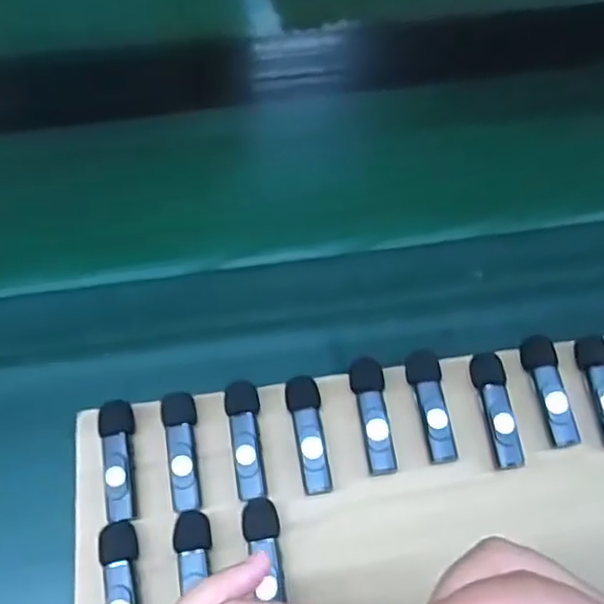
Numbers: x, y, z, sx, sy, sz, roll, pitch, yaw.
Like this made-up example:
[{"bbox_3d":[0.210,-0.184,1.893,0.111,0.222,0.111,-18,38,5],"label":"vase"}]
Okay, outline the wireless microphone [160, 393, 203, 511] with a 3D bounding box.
[{"bbox_3d":[-0.065,0.080,0.347,0.018,0.010,0.064,-11,65,-5],"label":"wireless microphone"}]

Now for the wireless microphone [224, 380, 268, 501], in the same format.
[{"bbox_3d":[-0.030,0.074,0.349,0.018,0.009,0.065,-9,65,-4],"label":"wireless microphone"}]

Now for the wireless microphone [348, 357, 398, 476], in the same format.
[{"bbox_3d":[0.040,0.062,0.354,0.019,0.011,0.064,-6,65,-3],"label":"wireless microphone"}]

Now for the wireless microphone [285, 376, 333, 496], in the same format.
[{"bbox_3d":[0.004,0.072,0.350,0.018,0.010,0.064,-8,65,-4],"label":"wireless microphone"}]

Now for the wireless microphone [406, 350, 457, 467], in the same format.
[{"bbox_3d":[0.072,0.057,0.356,0.019,0.009,0.064,-6,65,-3],"label":"wireless microphone"}]

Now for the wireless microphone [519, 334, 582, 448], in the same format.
[{"bbox_3d":[0.140,0.049,0.360,0.019,0.012,0.063,-5,65,-2],"label":"wireless microphone"}]

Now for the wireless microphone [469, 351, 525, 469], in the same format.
[{"bbox_3d":[0.109,0.059,0.355,0.018,0.011,0.064,-5,65,-2],"label":"wireless microphone"}]

